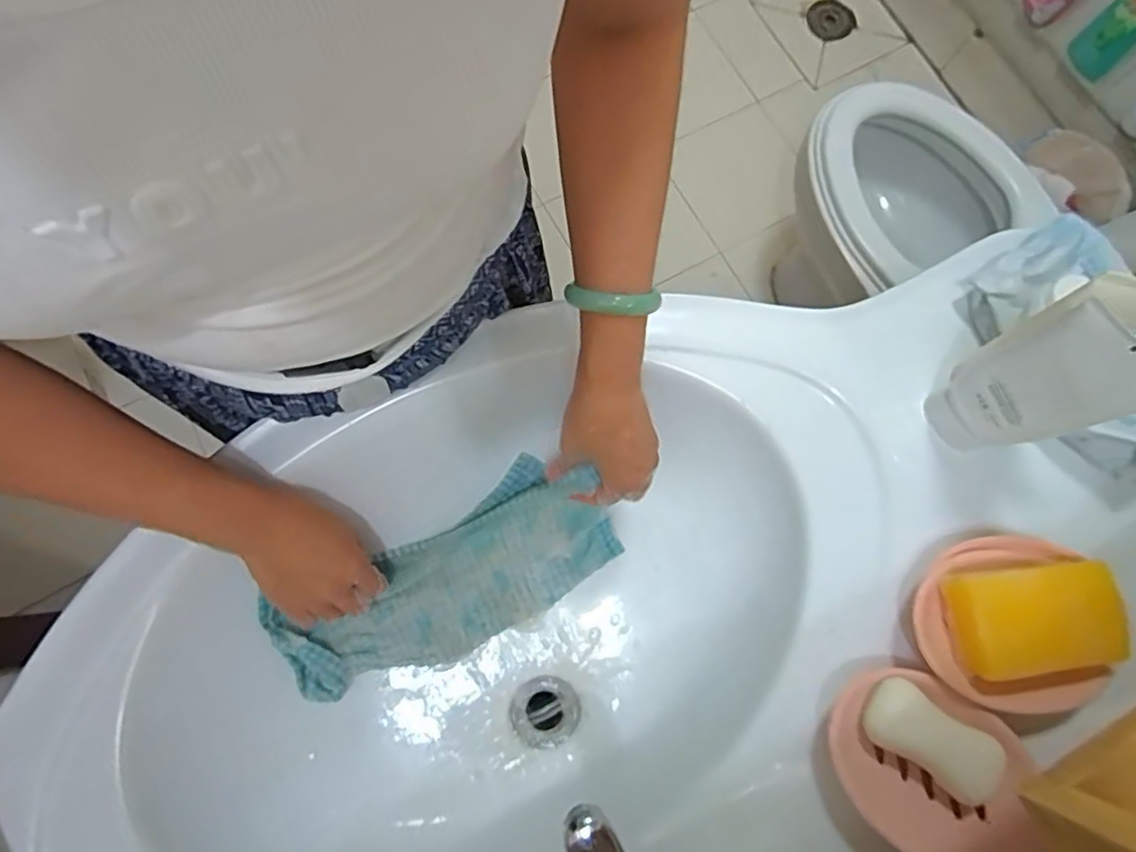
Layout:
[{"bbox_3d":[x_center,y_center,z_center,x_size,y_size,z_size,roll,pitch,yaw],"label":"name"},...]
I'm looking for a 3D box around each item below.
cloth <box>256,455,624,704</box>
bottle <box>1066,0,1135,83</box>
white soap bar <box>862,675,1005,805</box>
[{"bbox_3d":[-0.103,0.136,0.560,0.291,0.105,0.121,-29,81,-6],"label":"cloth"},{"bbox_3d":[1.019,-0.739,1.173,0.039,0.233,0.093,-40,82,-9],"label":"bottle"},{"bbox_3d":[0.248,0.213,0.441,0.083,0.025,0.044,34,79,5],"label":"white soap bar"}]

